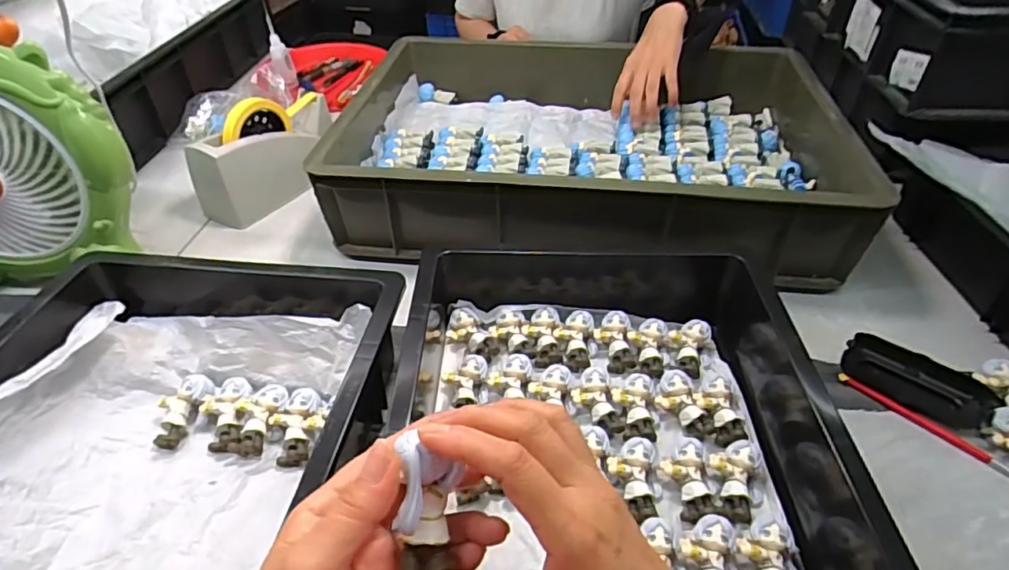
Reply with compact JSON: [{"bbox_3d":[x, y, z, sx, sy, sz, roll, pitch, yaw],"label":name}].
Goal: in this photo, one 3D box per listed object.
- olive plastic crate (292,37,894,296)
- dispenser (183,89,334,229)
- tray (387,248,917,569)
[{"bbox_3d":[0.109,-0.189,0.742,0.581,0.105,0.400,5,41,6],"label":"olive plastic crate"},{"bbox_3d":[-0.315,-0.179,0.750,0.075,0.112,0.190,16,44,18],"label":"dispenser"},{"bbox_3d":[0.078,0.122,0.420,0.328,0.082,0.499,1,41,1],"label":"tray"}]

